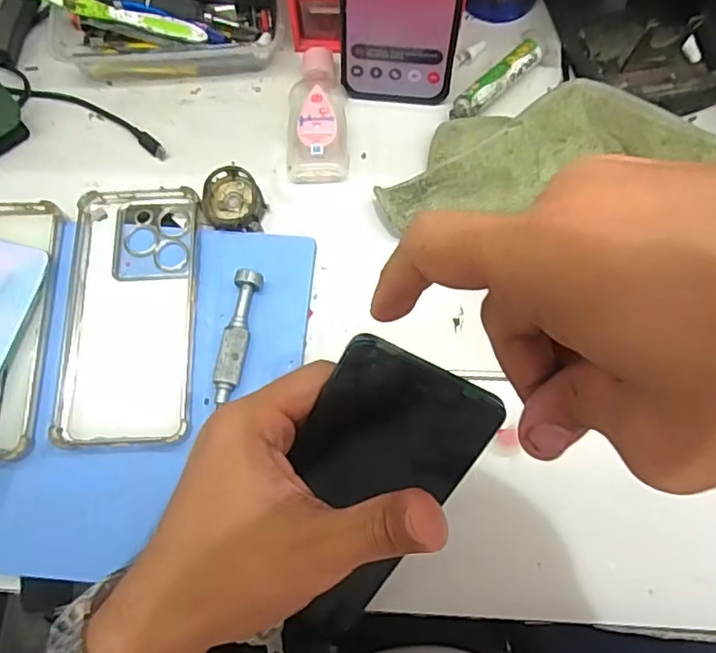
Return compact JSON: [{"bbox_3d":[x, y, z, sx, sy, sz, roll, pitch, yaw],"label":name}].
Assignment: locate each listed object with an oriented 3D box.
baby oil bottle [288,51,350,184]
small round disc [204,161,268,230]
[{"bbox_3d":[-0.029,-0.152,0.413,0.042,0.021,0.105,-1,72,1],"label":"baby oil bottle"},{"bbox_3d":[-0.083,-0.086,0.392,0.040,0.018,0.040,6,87,-15],"label":"small round disc"}]

